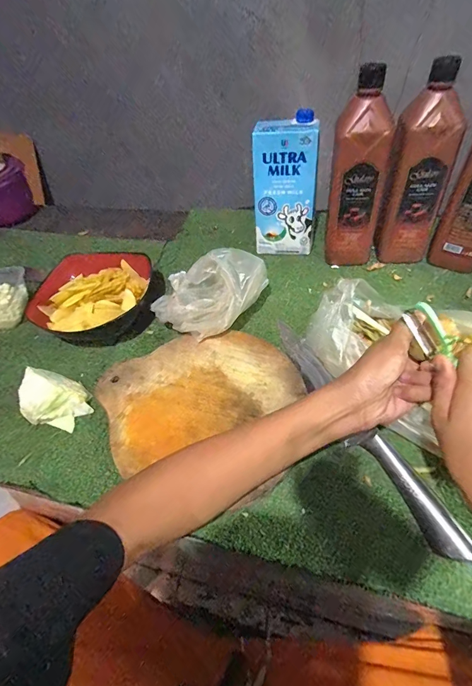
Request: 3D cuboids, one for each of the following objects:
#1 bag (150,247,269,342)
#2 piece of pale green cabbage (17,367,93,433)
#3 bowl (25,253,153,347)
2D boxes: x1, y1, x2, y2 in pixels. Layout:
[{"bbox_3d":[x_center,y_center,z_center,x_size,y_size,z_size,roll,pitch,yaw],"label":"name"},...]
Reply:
[{"bbox_3d":[-0.040,-0.079,0.511,0.131,0.068,0.130,28,59,24],"label":"bag"},{"bbox_3d":[-0.233,0.072,0.458,0.077,0.058,0.065,16,55,17],"label":"piece of pale green cabbage"},{"bbox_3d":[-0.223,-0.069,0.565,0.184,0.069,0.145,-16,52,-7],"label":"bowl"}]

